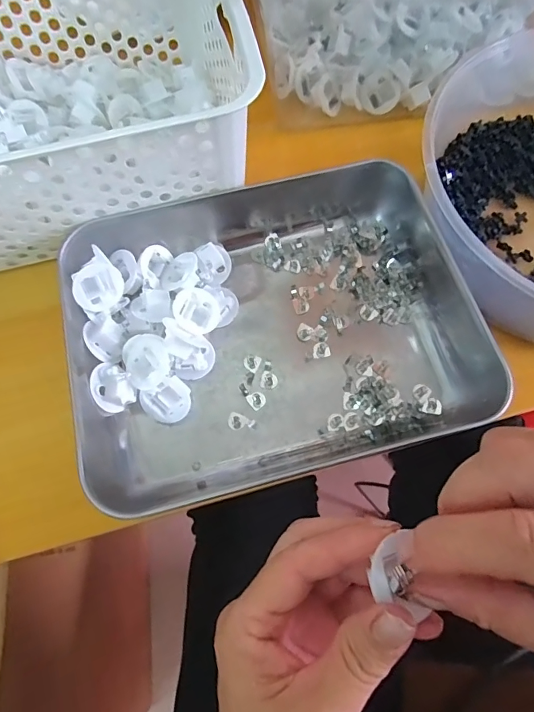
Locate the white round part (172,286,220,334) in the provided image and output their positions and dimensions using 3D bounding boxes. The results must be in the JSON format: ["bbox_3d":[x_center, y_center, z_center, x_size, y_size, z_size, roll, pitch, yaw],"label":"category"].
[{"bbox_3d":[-0.050,-0.031,0.305,0.033,0.010,0.032,7,73,-24],"label":"white round part"}]

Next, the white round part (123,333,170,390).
[{"bbox_3d":[-0.077,0.003,0.282,0.032,0.009,0.036,-25,74,7],"label":"white round part"}]

